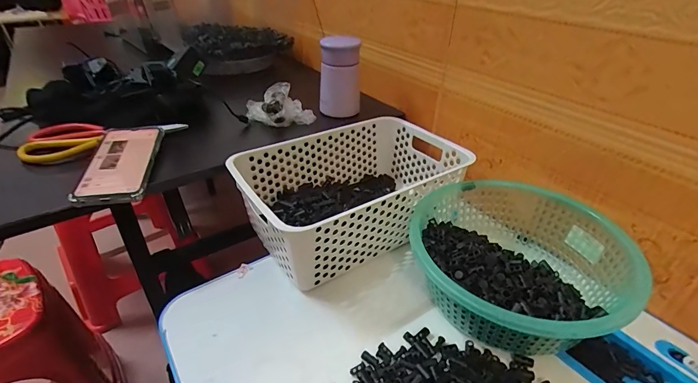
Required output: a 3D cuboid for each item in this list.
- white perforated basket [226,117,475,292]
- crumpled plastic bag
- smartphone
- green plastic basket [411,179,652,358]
[{"bbox_3d":[0.005,0.000,0.535,0.304,0.112,0.198,-20,40,-28],"label":"white perforated basket"},{"bbox_3d":[-0.119,-0.147,0.625,0.108,0.042,0.097,-7,36,-12],"label":"crumpled plastic bag"},{"bbox_3d":[-0.301,-0.040,0.478,0.088,0.015,0.156,-6,41,-11],"label":"smartphone"},{"bbox_3d":[0.189,0.077,0.424,0.218,0.097,0.226,1,35,-1],"label":"green plastic basket"}]

